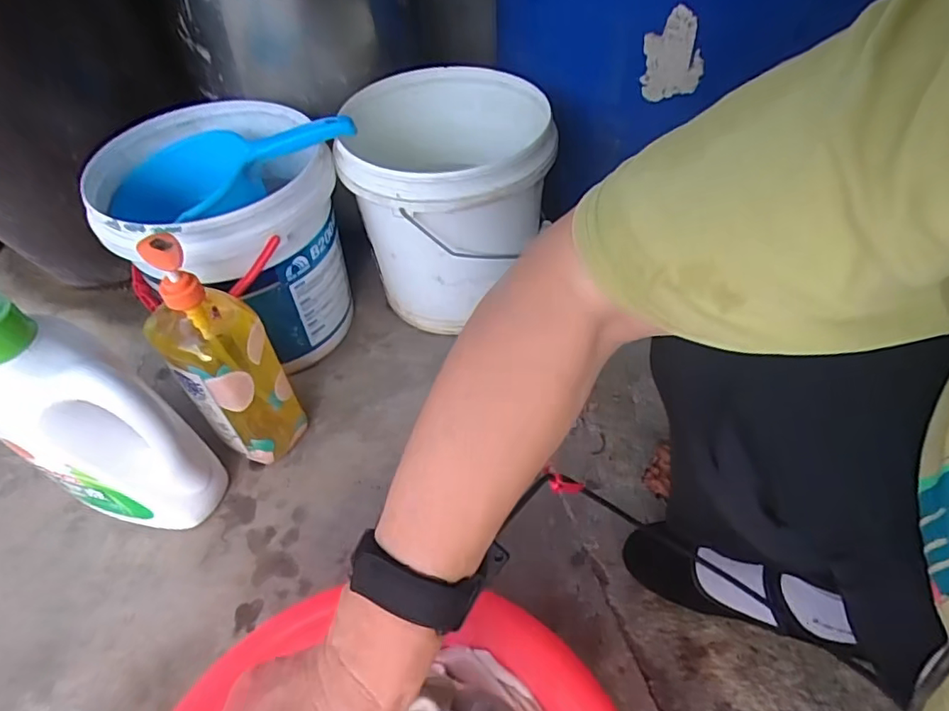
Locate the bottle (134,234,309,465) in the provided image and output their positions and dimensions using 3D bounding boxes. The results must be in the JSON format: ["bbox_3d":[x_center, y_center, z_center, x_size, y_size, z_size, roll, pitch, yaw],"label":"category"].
[{"bbox_3d":[-0.263,0.006,0.588,0.097,0.290,0.098,-32,56,-23],"label":"bottle"}]

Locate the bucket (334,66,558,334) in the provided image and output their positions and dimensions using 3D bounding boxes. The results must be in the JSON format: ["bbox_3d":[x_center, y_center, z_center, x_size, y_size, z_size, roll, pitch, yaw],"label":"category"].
[{"bbox_3d":[-0.022,-0.205,0.759,0.236,0.257,0.277,-2,51,3],"label":"bucket"}]

